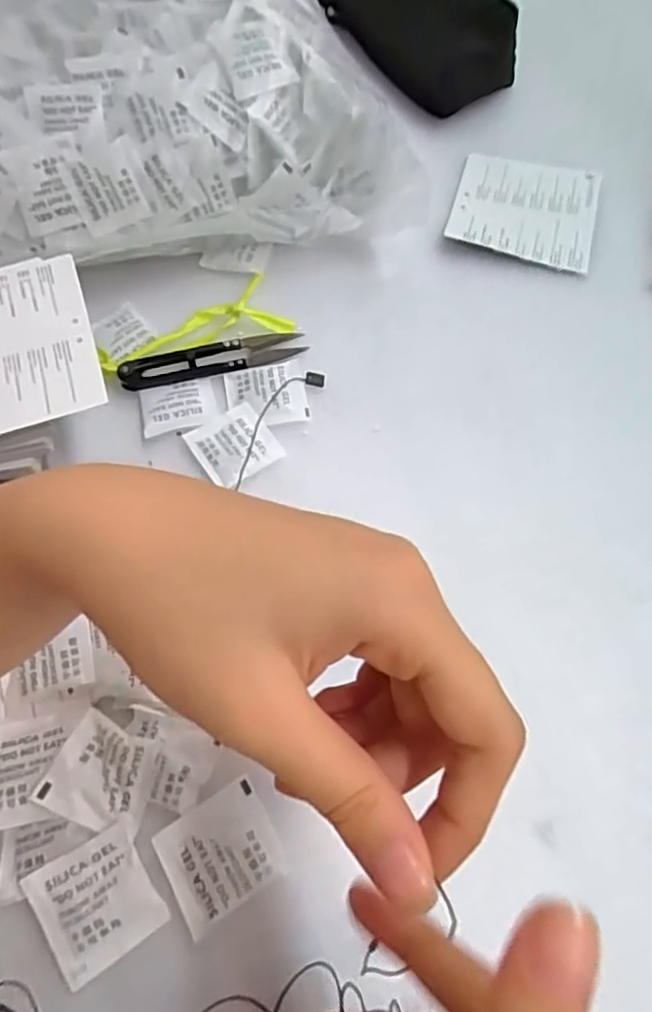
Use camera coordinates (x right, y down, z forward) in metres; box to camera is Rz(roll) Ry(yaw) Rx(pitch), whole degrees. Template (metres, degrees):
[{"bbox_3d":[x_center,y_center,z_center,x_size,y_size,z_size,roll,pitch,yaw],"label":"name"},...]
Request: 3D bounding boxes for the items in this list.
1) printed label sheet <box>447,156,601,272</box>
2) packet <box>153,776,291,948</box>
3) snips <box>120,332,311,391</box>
[{"bbox_3d":[0.131,-0.198,0.408,0.090,0.005,0.102,14,63,9],"label":"printed label sheet"},{"bbox_3d":[-0.040,0.133,0.239,0.042,0.004,0.038,-29,65,-14],"label":"packet"},{"bbox_3d":[-0.065,-0.084,0.356,0.104,0.007,0.023,-14,62,-6],"label":"snips"}]

